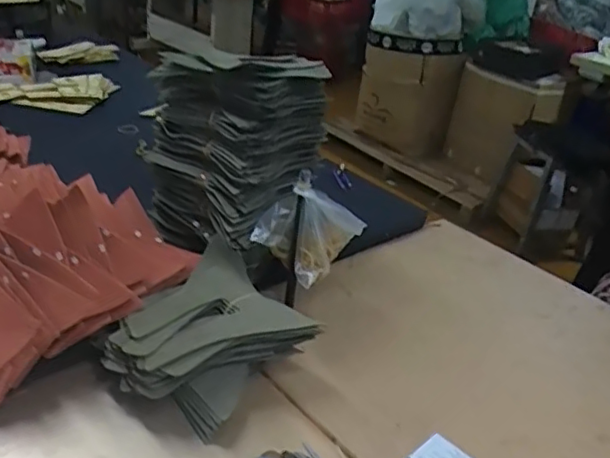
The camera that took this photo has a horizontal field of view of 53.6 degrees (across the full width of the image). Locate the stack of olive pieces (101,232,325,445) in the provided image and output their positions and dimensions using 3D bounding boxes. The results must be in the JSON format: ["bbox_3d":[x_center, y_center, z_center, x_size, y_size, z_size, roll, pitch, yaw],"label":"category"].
[{"bbox_3d":[-0.104,0.130,0.669,0.166,0.121,0.184,27,34,30],"label":"stack of olive pieces"}]

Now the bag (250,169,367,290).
[{"bbox_3d":[0.007,-0.010,0.730,0.090,0.107,0.120,22,32,23],"label":"bag"}]

